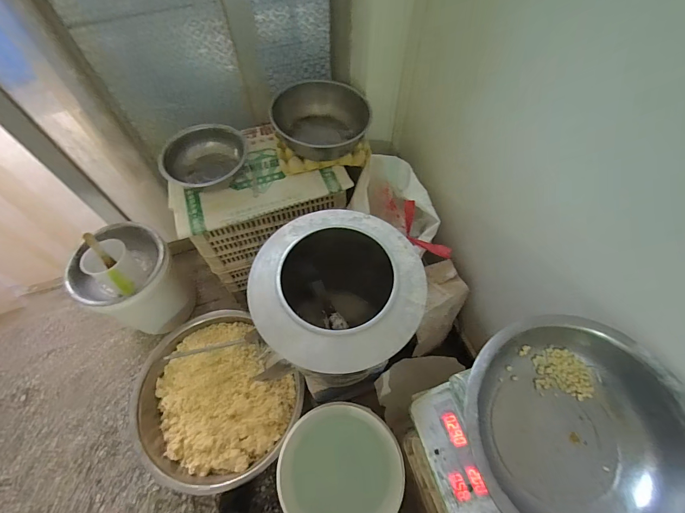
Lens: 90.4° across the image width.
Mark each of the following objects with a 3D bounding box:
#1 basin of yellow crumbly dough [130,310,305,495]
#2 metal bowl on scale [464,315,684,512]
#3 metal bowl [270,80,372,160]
[{"bbox_3d":[-0.422,0.483,1.168,0.546,0.154,0.516,0,61,-1],"label":"basin of yellow crumbly dough"},{"bbox_3d":[0.345,0.270,0.520,0.320,0.132,0.311,0,61,-1],"label":"metal bowl on scale"},{"bbox_3d":[-0.056,-0.404,1.015,0.249,0.135,0.249,-22,63,-12],"label":"metal bowl"}]

